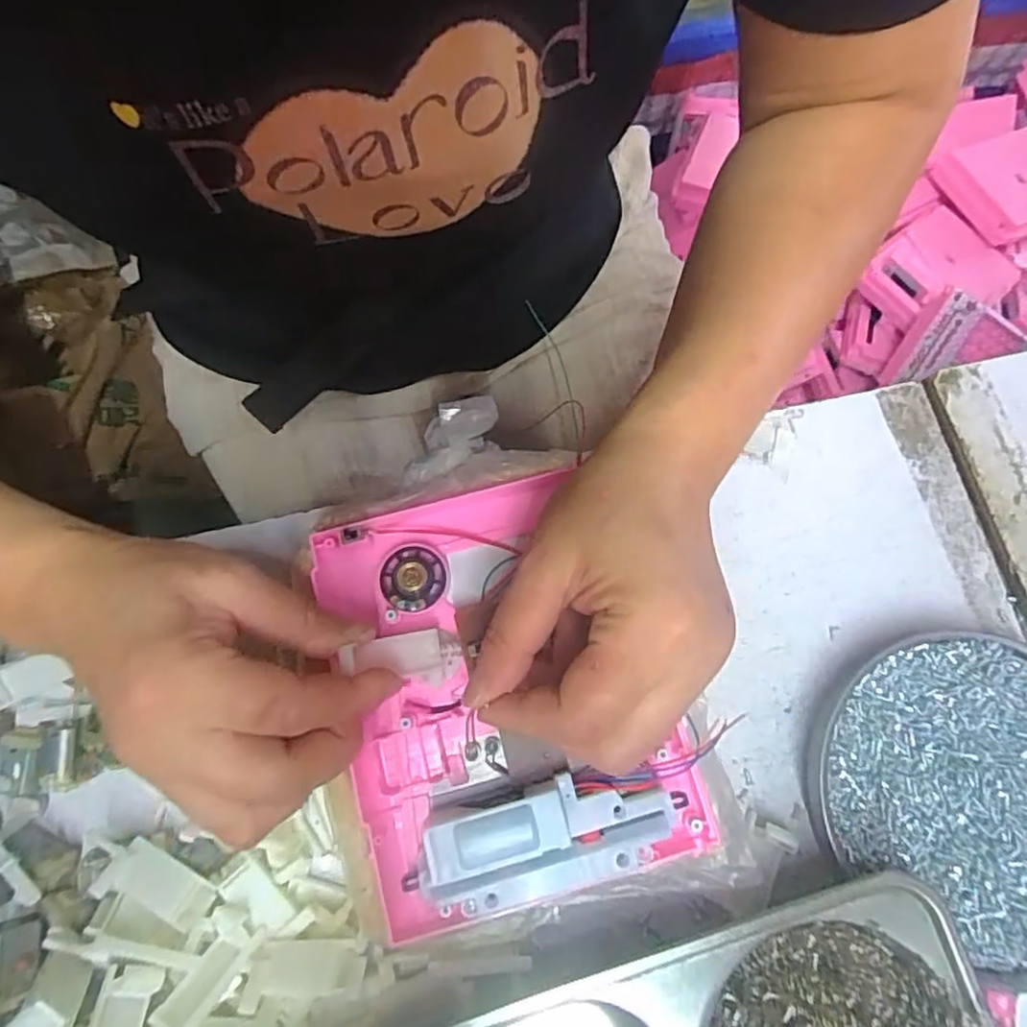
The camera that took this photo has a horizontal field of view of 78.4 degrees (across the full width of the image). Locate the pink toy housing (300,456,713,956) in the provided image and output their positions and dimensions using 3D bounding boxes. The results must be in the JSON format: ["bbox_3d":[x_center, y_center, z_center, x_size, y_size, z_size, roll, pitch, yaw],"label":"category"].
[{"bbox_3d":[-0.007,0.067,0.253,0.135,0.040,0.167,-16,75,-3],"label":"pink toy housing"}]

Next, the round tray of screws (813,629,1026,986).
[{"bbox_3d":[0.203,0.119,0.276,0.129,0.022,0.120,0,74,1],"label":"round tray of screws"}]

